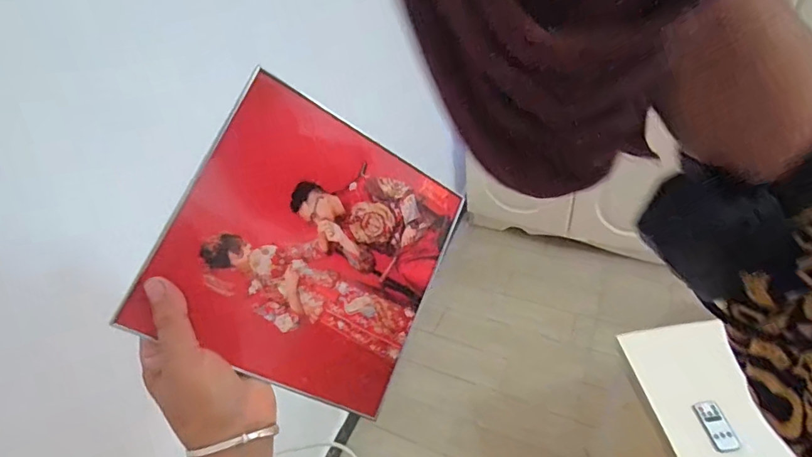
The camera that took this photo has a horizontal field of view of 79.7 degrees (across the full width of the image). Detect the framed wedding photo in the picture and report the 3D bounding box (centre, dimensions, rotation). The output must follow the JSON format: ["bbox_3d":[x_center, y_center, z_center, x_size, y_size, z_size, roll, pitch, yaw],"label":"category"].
[{"bbox_3d":[-0.066,0.016,0.370,0.006,0.199,0.195,-3,60,61],"label":"framed wedding photo"}]

